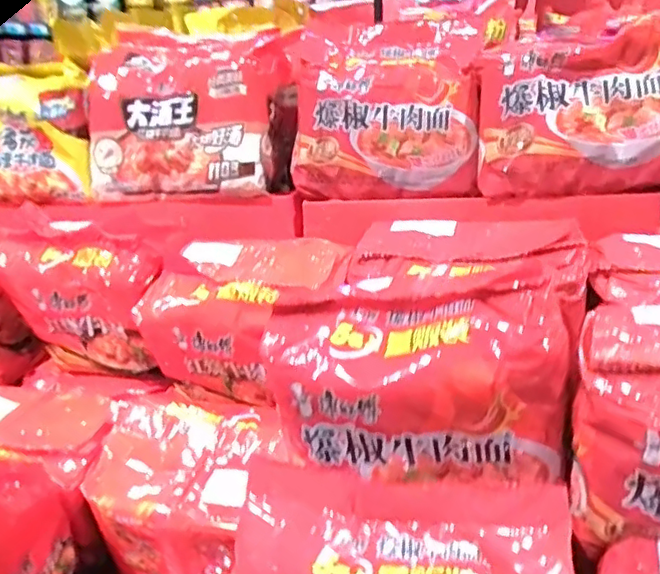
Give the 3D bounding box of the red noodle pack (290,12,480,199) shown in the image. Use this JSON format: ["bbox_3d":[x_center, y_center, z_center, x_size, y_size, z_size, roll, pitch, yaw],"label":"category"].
[{"bbox_3d":[0.063,-0.200,0.654,0.184,0.179,0.117,1,21,13],"label":"red noodle pack"}]

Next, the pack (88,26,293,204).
[{"bbox_3d":[-0.162,-0.197,0.694,0.214,0.162,0.135,0,20,10],"label":"pack"}]

